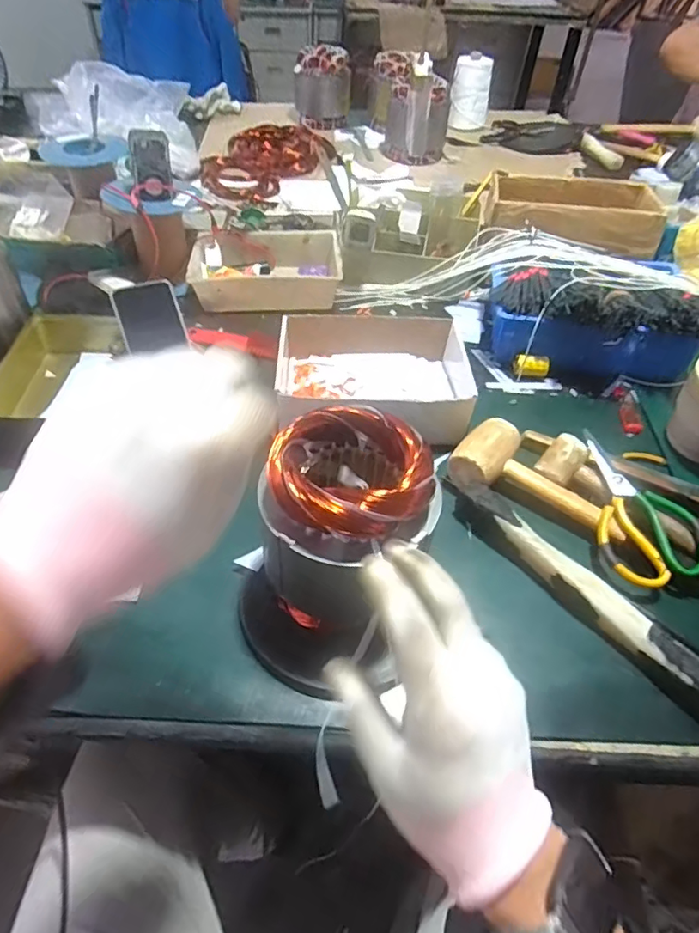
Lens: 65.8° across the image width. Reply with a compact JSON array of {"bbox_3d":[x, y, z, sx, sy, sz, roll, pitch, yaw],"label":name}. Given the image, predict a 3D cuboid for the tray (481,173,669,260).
[{"bbox_3d":[0.383,-0.440,0.926,0.287,0.066,0.178,11,49,7],"label":"tray"}]

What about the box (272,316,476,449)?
[{"bbox_3d":[0.031,-0.115,0.726,0.258,0.076,0.197,1,48,-1],"label":"box"}]

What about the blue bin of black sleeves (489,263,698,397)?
[{"bbox_3d":[0.352,-0.206,0.791,0.309,0.139,0.157,16,50,12],"label":"blue bin of black sleeves"}]

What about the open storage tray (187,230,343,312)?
[{"bbox_3d":[-0.141,-0.334,0.926,0.238,0.064,0.177,-4,49,-6],"label":"open storage tray"}]

